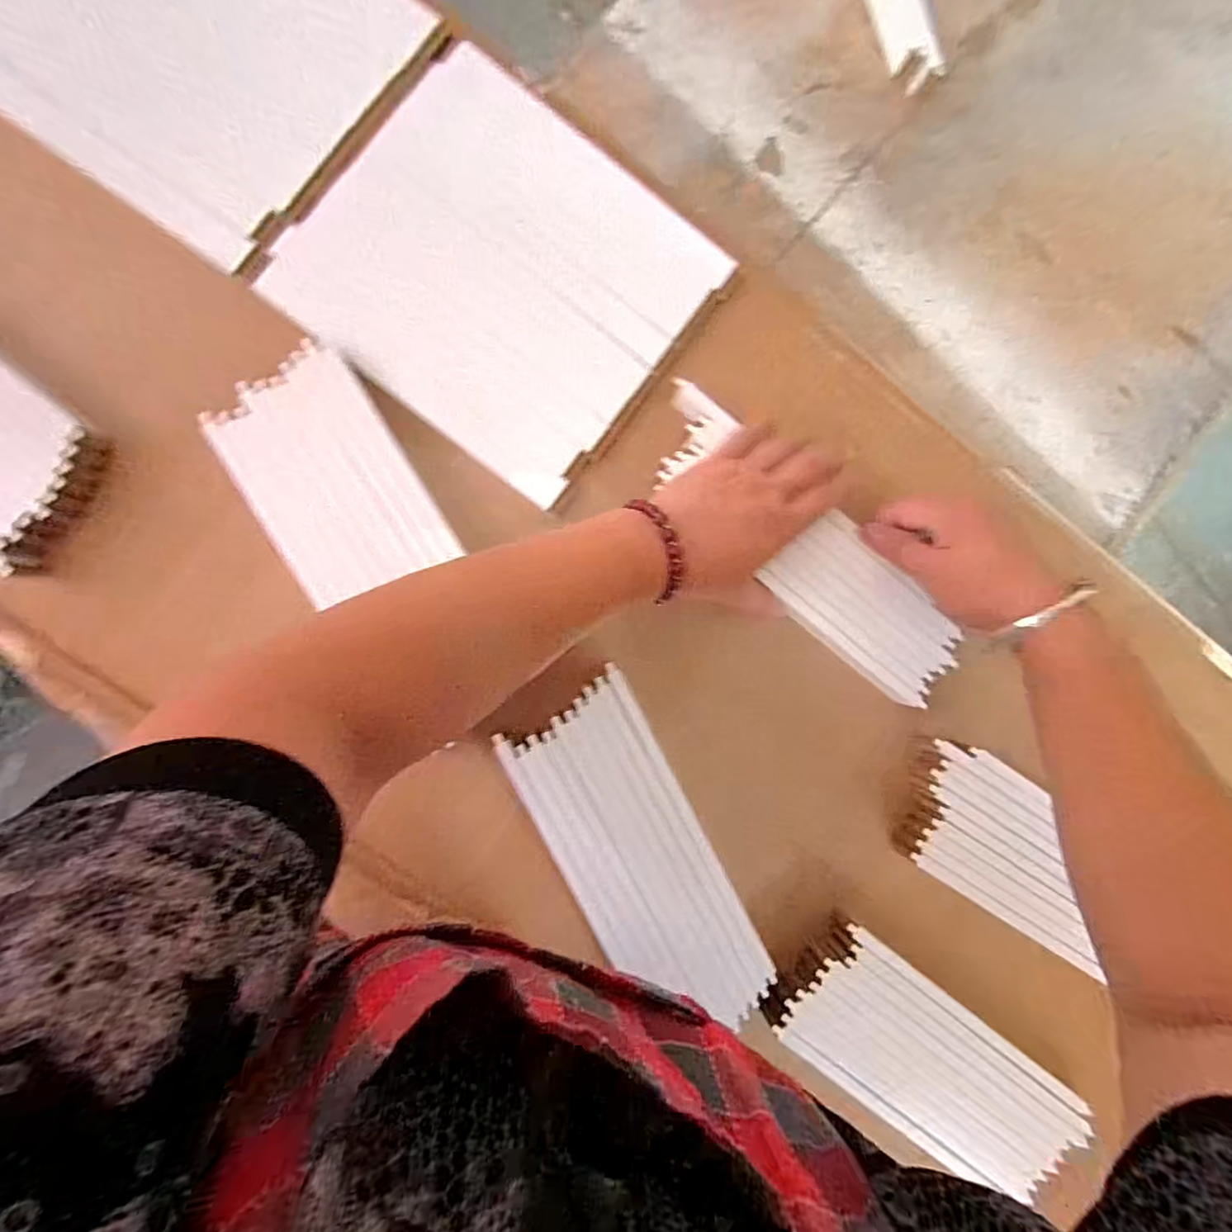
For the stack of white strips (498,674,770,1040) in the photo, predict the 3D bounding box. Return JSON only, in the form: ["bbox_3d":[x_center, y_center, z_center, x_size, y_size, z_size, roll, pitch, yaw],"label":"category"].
[{"bbox_3d":[0.015,0.164,0.390,0.093,0.026,0.233,-26,93,-7],"label":"stack of white strips"}]

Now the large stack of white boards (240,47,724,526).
[{"bbox_3d":[-0.077,-0.229,0.388,0.237,0.015,0.216,37,85,-6],"label":"large stack of white boards"}]

